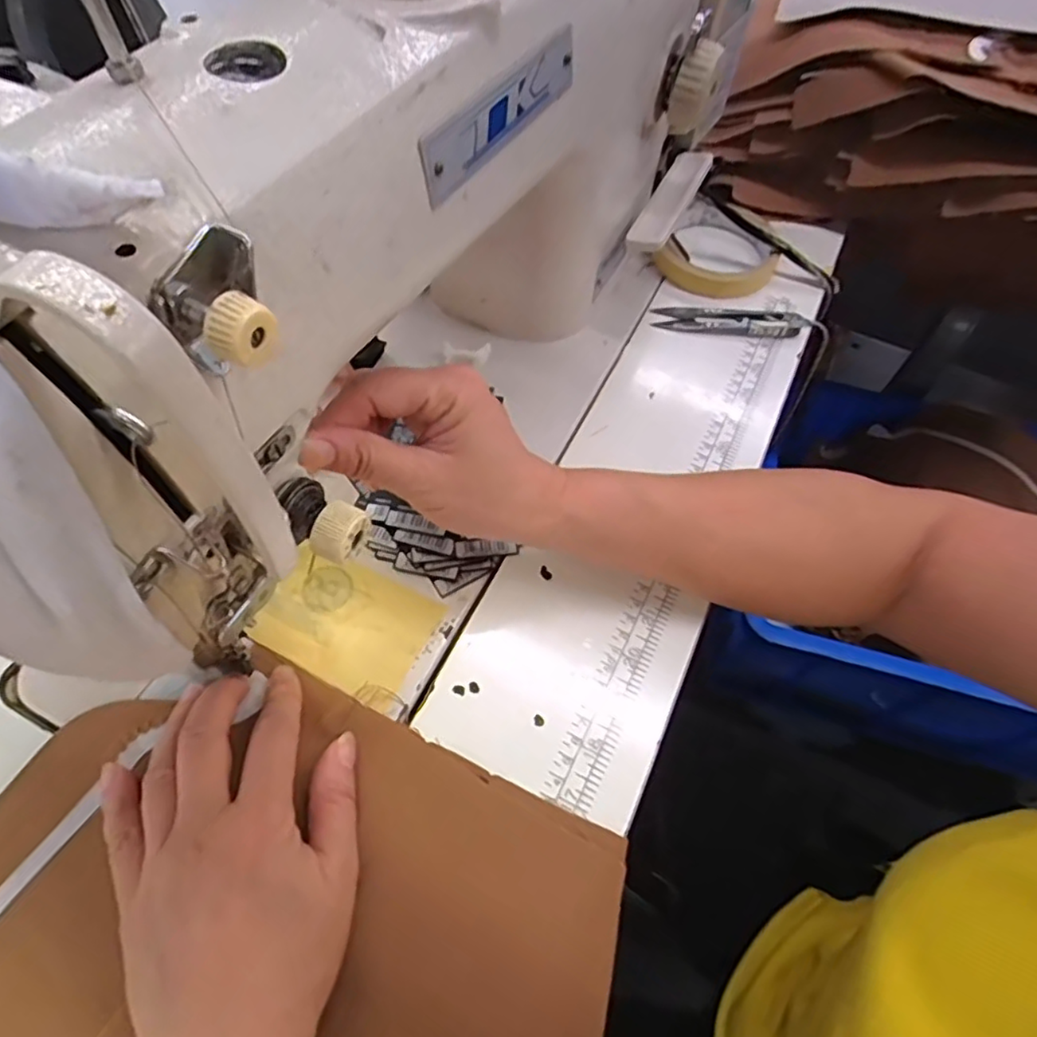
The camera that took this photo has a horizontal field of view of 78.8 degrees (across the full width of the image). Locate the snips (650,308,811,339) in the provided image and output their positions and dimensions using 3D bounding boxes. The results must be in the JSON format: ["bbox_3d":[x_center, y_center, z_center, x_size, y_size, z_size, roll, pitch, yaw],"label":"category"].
[{"bbox_3d":[0.147,-0.138,0.439,0.104,0.008,0.022,6,59,2],"label":"snips"}]

